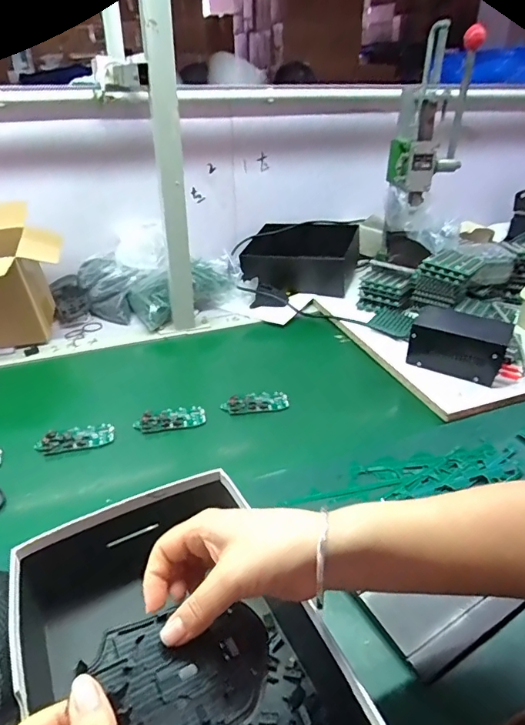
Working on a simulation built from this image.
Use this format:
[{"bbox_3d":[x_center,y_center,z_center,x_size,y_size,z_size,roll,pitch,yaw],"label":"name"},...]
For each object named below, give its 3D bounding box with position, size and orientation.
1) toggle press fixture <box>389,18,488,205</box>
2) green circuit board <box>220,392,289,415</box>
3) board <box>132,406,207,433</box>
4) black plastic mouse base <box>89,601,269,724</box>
[{"bbox_3d":[0.322,-0.461,0.881,0.128,0.275,0.095,9,33,14],"label":"toggle press fixture"},{"bbox_3d":[-0.011,0.060,0.690,0.097,0.010,0.047,-5,32,-9],"label":"green circuit board"},{"bbox_3d":[-0.131,0.079,0.655,0.098,0.012,0.044,-9,33,-15],"label":"board"},{"bbox_3d":[-0.044,0.185,0.275,0.100,0.012,0.065,5,40,-24],"label":"black plastic mouse base"}]

